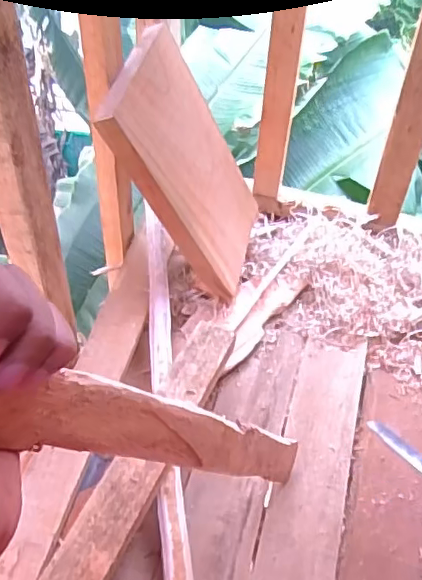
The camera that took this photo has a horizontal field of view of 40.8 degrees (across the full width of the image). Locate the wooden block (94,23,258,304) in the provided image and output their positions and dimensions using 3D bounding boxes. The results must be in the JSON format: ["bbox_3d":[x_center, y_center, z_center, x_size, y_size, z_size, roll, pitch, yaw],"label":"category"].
[{"bbox_3d":[-0.025,-0.154,0.762,0.026,0.325,0.202,-6,45,28],"label":"wooden block"}]

